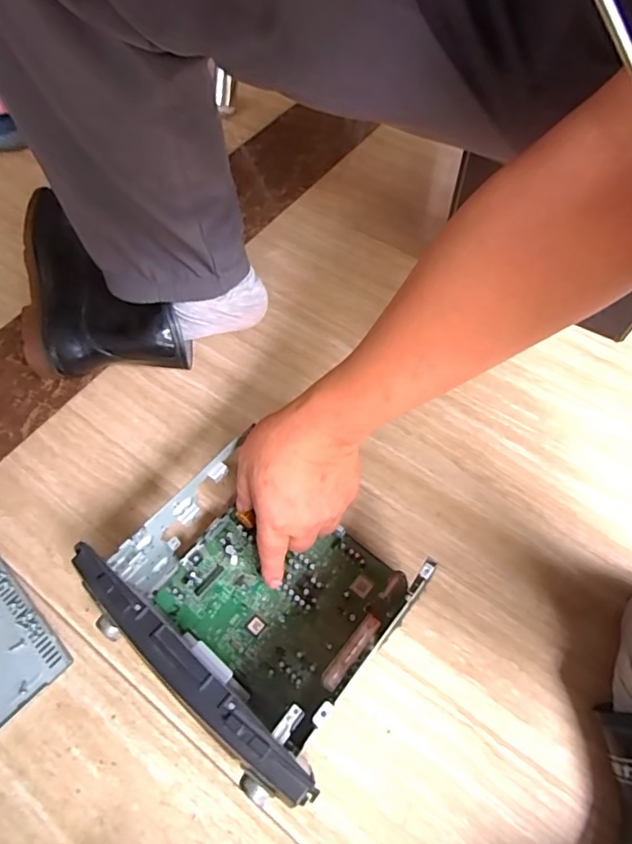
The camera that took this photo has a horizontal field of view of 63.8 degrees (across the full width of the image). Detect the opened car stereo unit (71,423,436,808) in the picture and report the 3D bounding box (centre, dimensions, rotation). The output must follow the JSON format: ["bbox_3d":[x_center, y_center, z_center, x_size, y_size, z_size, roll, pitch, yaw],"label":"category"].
[{"bbox_3d":[-0.036,0.128,0.385,0.189,0.113,0.168,36,67,21],"label":"opened car stereo unit"}]

